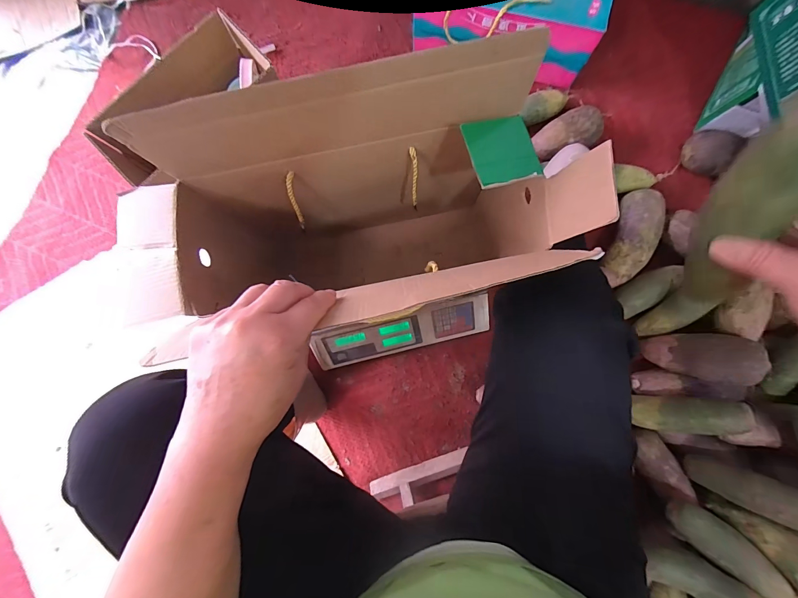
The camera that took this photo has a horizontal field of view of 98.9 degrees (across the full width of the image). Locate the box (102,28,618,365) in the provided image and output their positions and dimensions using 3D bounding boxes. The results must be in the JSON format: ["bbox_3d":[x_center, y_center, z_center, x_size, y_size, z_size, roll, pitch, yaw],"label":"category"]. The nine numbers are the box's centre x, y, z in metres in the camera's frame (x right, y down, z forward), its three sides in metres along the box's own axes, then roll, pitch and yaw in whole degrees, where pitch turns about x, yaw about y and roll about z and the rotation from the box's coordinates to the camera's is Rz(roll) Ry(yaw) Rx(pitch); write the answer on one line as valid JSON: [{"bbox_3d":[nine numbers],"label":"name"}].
[{"bbox_3d":[-0.032,-0.069,0.423,0.400,0.362,0.191,-14,85,2],"label":"box"}]

